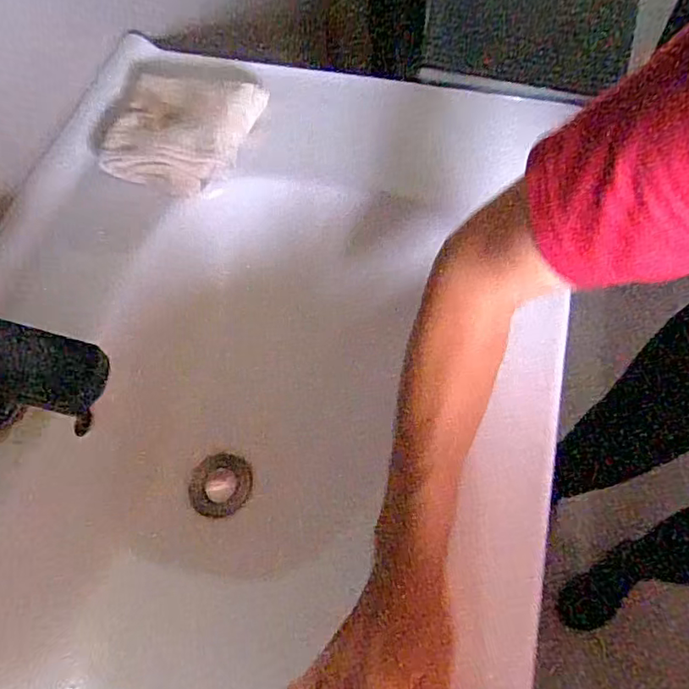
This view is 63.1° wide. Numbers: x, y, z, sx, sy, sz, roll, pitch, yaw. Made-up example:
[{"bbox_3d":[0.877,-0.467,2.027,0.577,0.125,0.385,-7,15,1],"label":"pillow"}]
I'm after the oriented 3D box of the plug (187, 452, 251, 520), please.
[{"bbox_3d":[-0.118,0.133,0.532,0.058,0.015,0.058,5,67,-12],"label":"plug"}]

